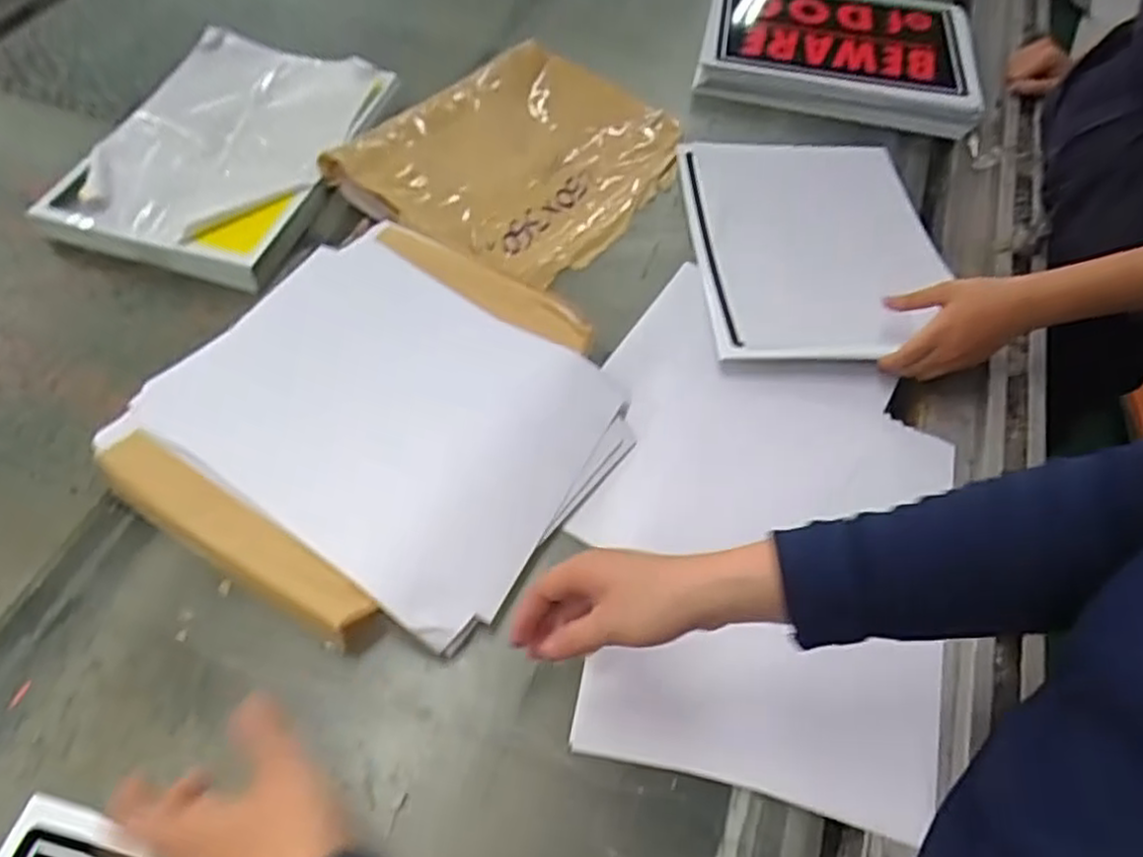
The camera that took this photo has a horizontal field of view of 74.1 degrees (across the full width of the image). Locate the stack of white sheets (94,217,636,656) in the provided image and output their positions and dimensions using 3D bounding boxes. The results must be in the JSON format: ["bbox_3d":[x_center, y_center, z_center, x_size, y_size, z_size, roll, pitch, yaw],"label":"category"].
[{"bbox_3d":[-0.156,-0.014,0.661,0.352,0.049,0.368,29,58,15],"label":"stack of white sheets"}]

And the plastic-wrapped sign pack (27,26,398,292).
[{"bbox_3d":[-0.385,-0.317,0.855,0.258,0.048,0.355,14,56,6],"label":"plastic-wrapped sign pack"}]

